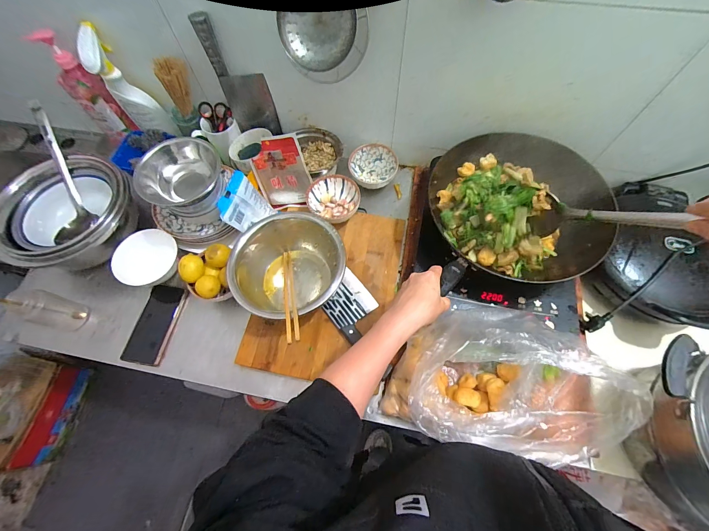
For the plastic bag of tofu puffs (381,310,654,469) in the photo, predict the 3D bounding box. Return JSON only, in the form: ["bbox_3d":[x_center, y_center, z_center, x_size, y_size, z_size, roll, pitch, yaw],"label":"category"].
[{"bbox_3d":[0.199,0.173,0.457,0.283,0.223,0.176,-1,66,1],"label":"plastic bag of tofu puffs"}]

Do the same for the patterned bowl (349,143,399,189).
[{"bbox_3d":[0.044,-0.235,0.756,0.116,0.057,0.107,0,66,1],"label":"patterned bowl"}]

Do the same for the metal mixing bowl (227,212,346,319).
[{"bbox_3d":[-0.124,0.001,0.600,0.208,0.098,0.204,0,66,1],"label":"metal mixing bowl"}]

